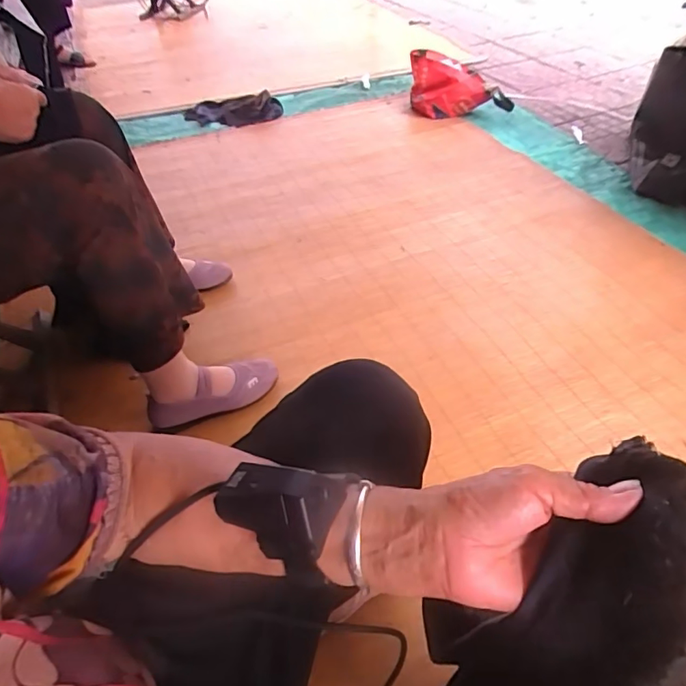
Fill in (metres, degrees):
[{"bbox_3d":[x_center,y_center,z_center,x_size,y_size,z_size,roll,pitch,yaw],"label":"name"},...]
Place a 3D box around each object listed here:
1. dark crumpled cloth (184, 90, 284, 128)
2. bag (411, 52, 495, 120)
[{"bbox_3d":[-0.394,-0.823,1.761,0.344,0.071,0.150,5,47,8],"label":"dark crumpled cloth"},{"bbox_3d":[0.359,-0.885,1.699,0.227,0.168,0.189,-15,47,-11],"label":"bag"}]

